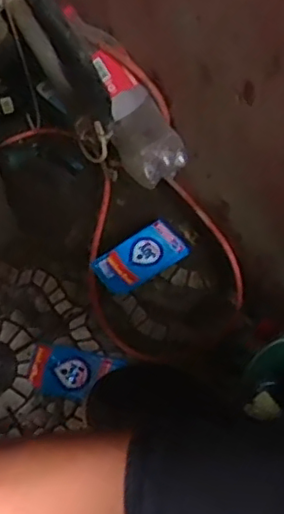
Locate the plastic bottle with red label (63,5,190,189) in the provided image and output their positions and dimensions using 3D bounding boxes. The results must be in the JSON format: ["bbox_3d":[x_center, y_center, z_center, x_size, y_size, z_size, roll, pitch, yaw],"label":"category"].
[{"bbox_3d":[-0.037,-0.254,0.941,0.093,0.096,0.305,-26,86,-14],"label":"plastic bottle with red label"}]

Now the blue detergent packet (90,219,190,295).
[{"bbox_3d":[-0.002,0.002,1.044,0.160,0.042,0.081,-32,66,-16],"label":"blue detergent packet"}]

